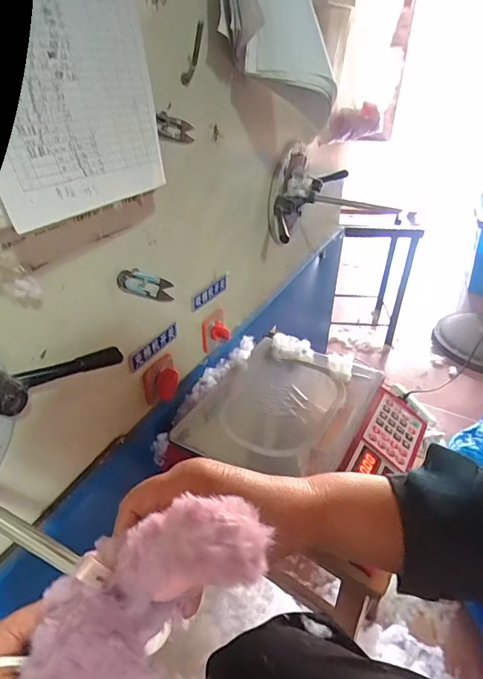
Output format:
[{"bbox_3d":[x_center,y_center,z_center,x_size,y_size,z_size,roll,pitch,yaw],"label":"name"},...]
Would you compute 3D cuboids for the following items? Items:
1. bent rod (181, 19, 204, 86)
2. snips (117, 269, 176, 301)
[{"bbox_3d":[-0.055,-0.321,0.501,0.012,0.072,0.013,-31,73,-38],"label":"bent rod"},{"bbox_3d":[-0.120,-0.068,0.566,0.010,0.031,0.115,16,3,22],"label":"snips"}]

